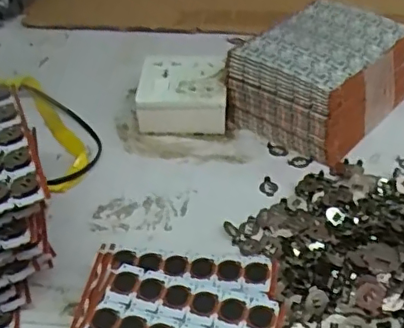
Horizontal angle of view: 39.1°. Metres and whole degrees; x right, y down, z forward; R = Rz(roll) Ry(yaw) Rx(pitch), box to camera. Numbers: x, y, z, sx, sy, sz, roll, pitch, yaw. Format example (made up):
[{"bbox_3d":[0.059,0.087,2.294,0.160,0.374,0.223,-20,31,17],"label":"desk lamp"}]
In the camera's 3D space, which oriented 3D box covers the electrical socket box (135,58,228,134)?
[{"bbox_3d":[-0.018,-0.072,0.582,0.086,0.042,0.087,1,40,4],"label":"electrical socket box"}]

